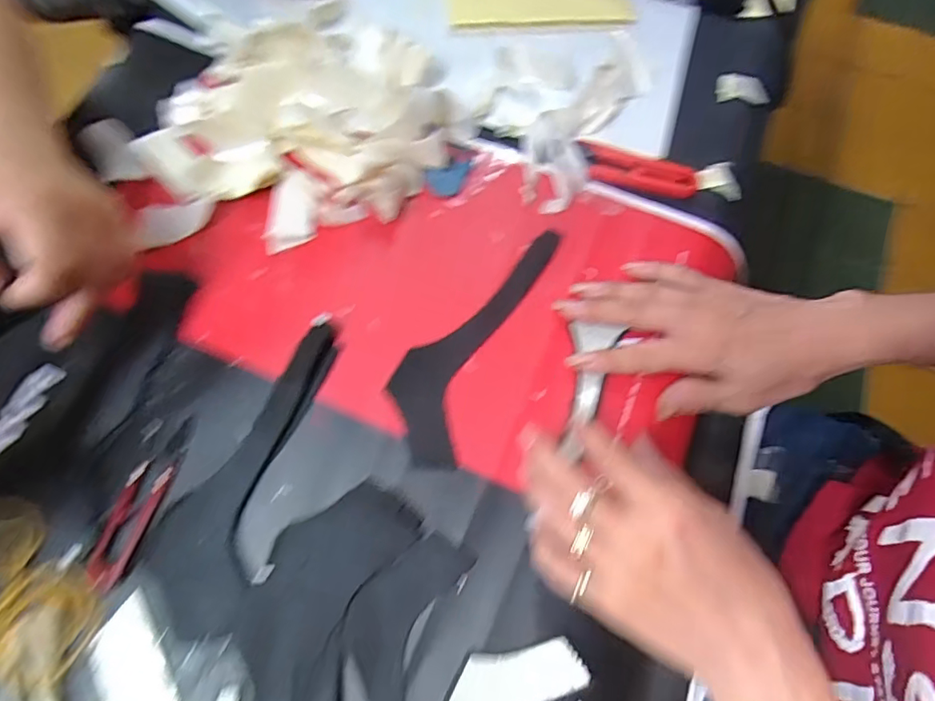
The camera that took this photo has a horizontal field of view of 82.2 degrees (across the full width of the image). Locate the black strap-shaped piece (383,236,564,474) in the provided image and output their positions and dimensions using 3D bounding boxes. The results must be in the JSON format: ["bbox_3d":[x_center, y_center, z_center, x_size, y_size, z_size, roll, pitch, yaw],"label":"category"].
[{"bbox_3d":[-0.001,-0.012,0.361,0.060,0.005,0.181,23,73,7],"label":"black strap-shaped piece"}]

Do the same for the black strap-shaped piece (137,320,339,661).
[{"bbox_3d":[-0.138,0.071,0.326,0.067,0.006,0.194,12,73,5],"label":"black strap-shaped piece"}]

